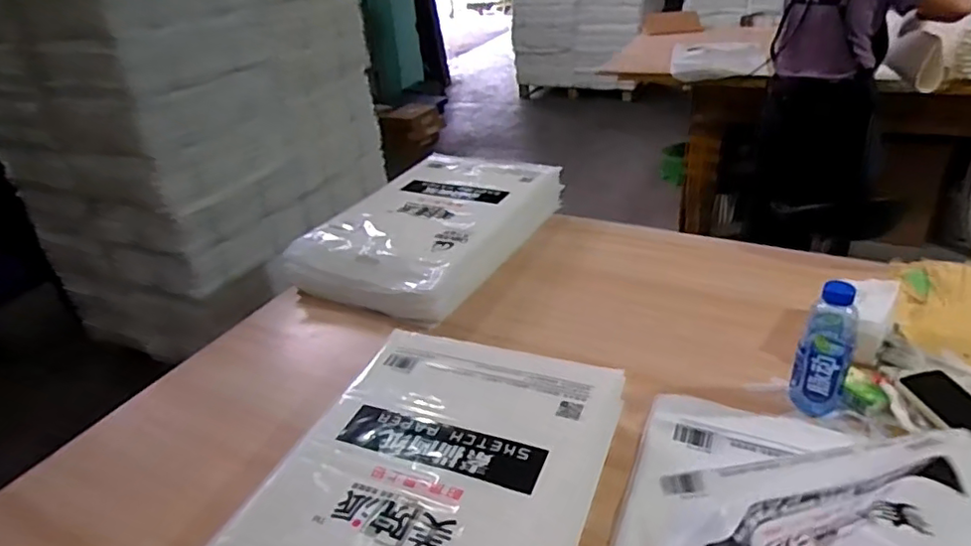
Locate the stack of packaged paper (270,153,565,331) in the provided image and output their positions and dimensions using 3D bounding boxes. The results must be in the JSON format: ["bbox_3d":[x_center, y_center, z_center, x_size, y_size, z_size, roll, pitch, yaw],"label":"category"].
[{"bbox_3d":[-0.113,-0.112,1.364,0.399,0.096,0.619,12,36,25],"label":"stack of packaged paper"}]

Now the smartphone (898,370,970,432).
[{"bbox_3d":[0.650,0.193,0.829,0.074,0.012,0.160,-9,32,-5],"label":"smartphone"}]

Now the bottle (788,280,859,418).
[{"bbox_3d":[0.483,0.106,0.857,0.066,0.182,0.064,18,39,32],"label":"bottle"}]

